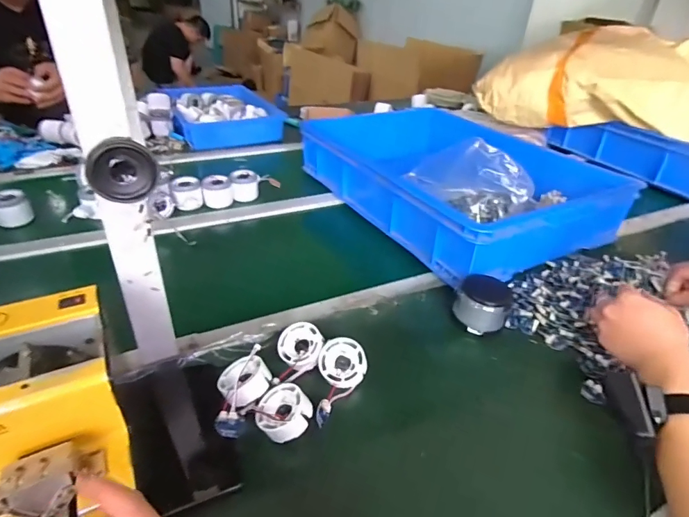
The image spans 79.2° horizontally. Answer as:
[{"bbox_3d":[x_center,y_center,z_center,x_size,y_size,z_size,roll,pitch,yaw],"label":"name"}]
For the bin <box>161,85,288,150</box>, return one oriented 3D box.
[{"bbox_3d":[-0.370,-0.450,1.286,0.294,0.093,0.380,-14,38,-24],"label":"bin"}]

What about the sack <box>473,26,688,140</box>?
[{"bbox_3d":[0.721,-0.450,1.084,0.670,0.222,0.218,22,38,25],"label":"sack"}]

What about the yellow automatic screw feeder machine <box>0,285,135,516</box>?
[{"bbox_3d":[-0.250,0.141,0.341,0.125,0.135,0.179,-15,39,-26],"label":"yellow automatic screw feeder machine"}]

